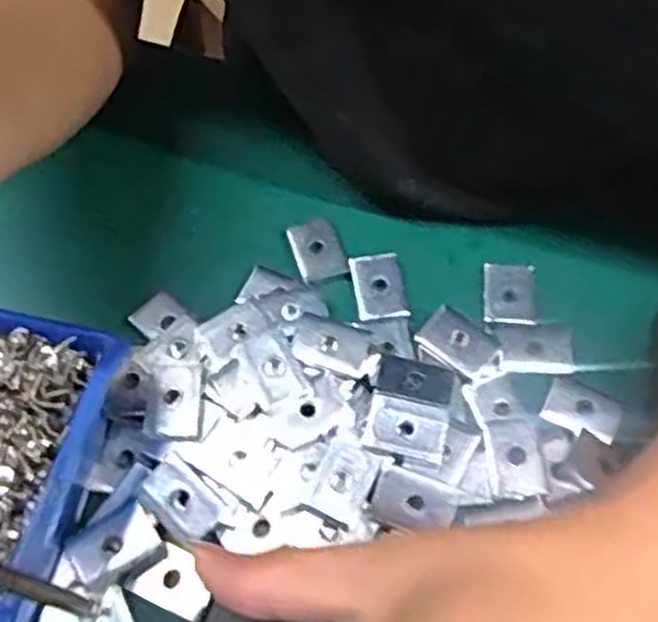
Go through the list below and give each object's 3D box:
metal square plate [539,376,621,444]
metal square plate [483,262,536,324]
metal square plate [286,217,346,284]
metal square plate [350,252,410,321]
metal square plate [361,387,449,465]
[{"bbox_3d":[0.093,0.036,0.291,0.026,0.004,0.019,24,64,12],"label":"metal square plate"},{"bbox_3d":[0.072,-0.008,0.315,0.020,0.004,0.026,4,62,2],"label":"metal square plate"},{"bbox_3d":[-0.006,-0.026,0.326,0.018,0.004,0.027,-21,74,-7],"label":"metal square plate"},{"bbox_3d":[0.020,-0.009,0.319,0.019,0.006,0.030,-8,62,-5],"label":"metal square plate"},{"bbox_3d":[0.027,0.040,0.280,0.028,0.004,0.022,14,63,7],"label":"metal square plate"}]

